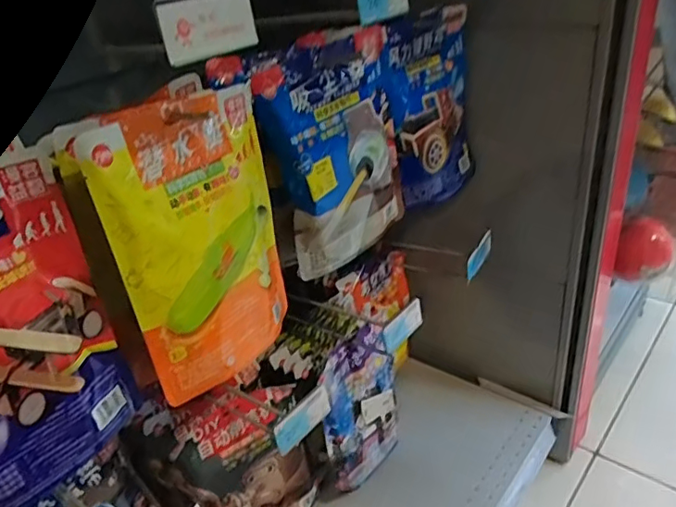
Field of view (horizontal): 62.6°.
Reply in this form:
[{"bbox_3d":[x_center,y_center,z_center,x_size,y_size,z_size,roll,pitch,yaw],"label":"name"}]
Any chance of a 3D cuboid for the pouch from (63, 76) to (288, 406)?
[{"bbox_3d":[-0.122,-0.012,0.527,0.022,0.273,0.188,7,32,35],"label":"pouch"}]

